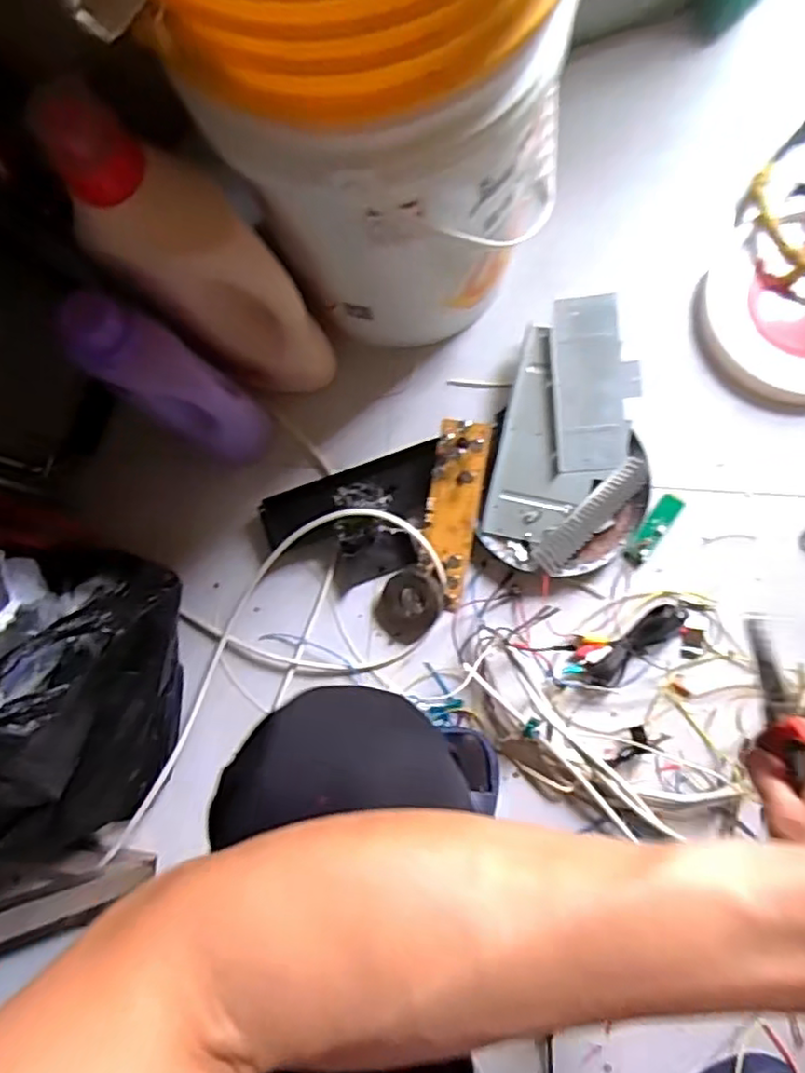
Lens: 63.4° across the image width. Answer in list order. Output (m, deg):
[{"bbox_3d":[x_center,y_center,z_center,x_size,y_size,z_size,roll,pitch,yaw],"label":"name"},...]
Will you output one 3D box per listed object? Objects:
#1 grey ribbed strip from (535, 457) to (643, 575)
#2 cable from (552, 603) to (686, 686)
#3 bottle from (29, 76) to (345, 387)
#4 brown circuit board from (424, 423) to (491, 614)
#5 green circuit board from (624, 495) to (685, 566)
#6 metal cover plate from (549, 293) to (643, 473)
[{"bbox_3d":[0.204,-0.022,0.705,0.151,0.036,0.036,-45,81,-1],"label":"grey ribbed strip"},{"bbox_3d":[0.240,0.120,0.698,0.138,0.018,0.056,-20,81,3],"label":"cable"},{"bbox_3d":[-0.177,-0.240,0.623,0.096,0.385,0.104,39,88,31],"label":"bottle"},{"bbox_3d":[0.057,-0.024,0.720,0.060,0.014,0.202,5,95,7],"label":"brown circuit board"},{"bbox_3d":[0.276,-0.009,0.718,0.024,0.010,0.087,36,88,9],"label":"green circuit board"},{"bbox_3d":[0.212,-0.169,0.719,0.091,0.008,0.190,-3,90,7],"label":"metal cover plate"}]

